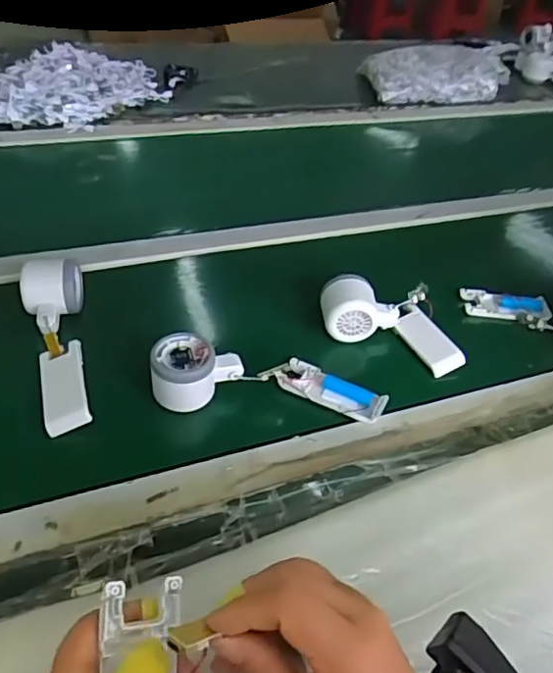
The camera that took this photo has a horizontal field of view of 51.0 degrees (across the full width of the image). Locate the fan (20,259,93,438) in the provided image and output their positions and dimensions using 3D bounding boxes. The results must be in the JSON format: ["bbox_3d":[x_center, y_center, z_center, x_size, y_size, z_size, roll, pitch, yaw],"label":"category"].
[{"bbox_3d":[-0.212,-0.001,0.562,0.060,0.048,0.202,-10,46,-17],"label":"fan"}]

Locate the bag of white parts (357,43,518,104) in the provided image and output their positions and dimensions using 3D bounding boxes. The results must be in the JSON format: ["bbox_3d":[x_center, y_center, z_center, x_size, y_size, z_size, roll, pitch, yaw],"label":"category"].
[{"bbox_3d":[0.335,-0.563,1.213,0.281,0.082,0.158,-4,44,-11],"label":"bag of white parts"}]

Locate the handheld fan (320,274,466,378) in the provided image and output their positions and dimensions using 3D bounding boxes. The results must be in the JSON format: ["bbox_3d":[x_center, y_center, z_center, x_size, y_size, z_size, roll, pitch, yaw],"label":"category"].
[{"bbox_3d":[0.127,-0.019,0.640,0.162,0.050,0.095,22,44,-2],"label":"handheld fan"}]

